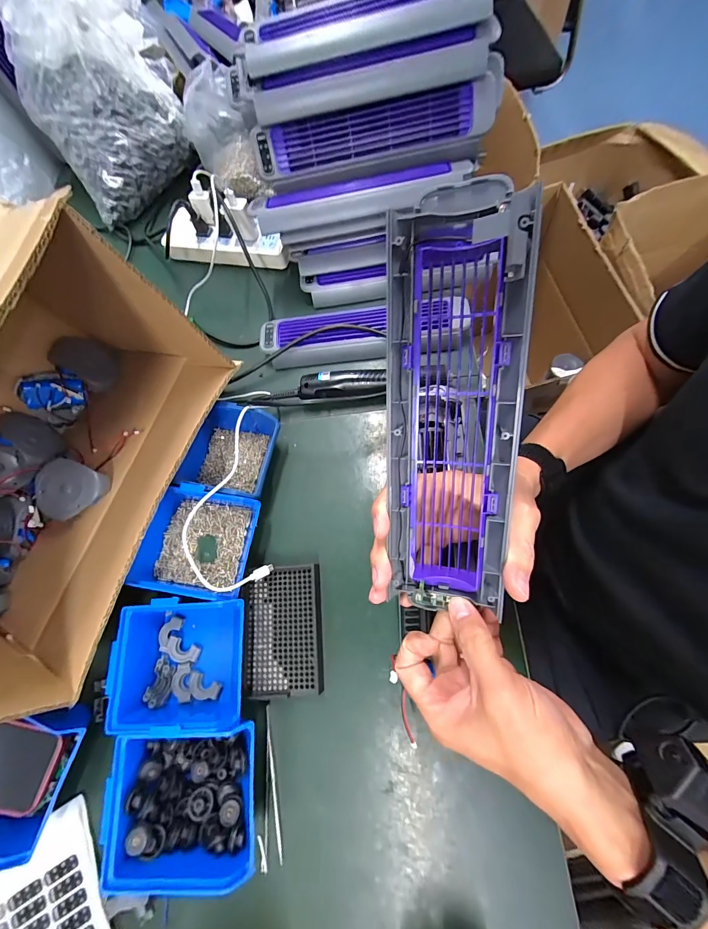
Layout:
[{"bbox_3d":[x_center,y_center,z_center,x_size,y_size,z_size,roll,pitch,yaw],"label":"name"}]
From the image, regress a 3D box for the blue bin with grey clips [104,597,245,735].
[{"bbox_3d":[-0.190,0.213,0.386,0.145,0.069,0.125,-6,73,6],"label":"blue bin with grey clips"}]

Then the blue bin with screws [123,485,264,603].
[{"bbox_3d":[-0.189,0.089,0.414,0.134,0.050,0.118,10,75,10],"label":"blue bin with screws"}]

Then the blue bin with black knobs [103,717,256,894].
[{"bbox_3d":[-0.162,0.321,0.344,0.138,0.061,0.118,-8,73,5],"label":"blue bin with black knobs"}]

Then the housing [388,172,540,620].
[{"bbox_3d":[0.066,-0.028,0.236,0.080,0.040,0.283,-1,105,1],"label":"housing"}]

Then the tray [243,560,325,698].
[{"bbox_3d":[-0.081,0.187,0.398,0.088,0.017,0.131,-7,71,5],"label":"tray"}]

